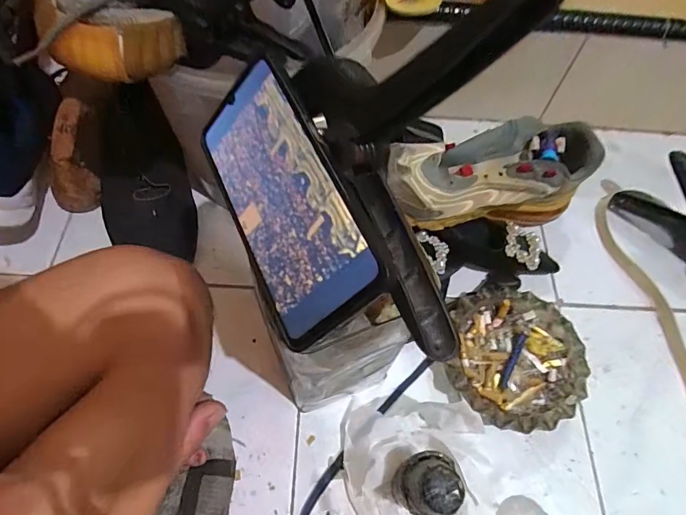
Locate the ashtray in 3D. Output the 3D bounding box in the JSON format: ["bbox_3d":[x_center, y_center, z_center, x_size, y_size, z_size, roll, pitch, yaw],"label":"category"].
[{"bbox_3d":[0.178,0.110,0.468,0.144,0.042,0.145,7,63,0],"label":"ashtray"}]

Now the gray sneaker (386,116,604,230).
[{"bbox_3d":[0.162,-0.094,0.512,0.246,0.149,0.094,-10,64,-9],"label":"gray sneaker"}]

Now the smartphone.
[{"bbox_3d":[-0.036,-0.033,0.250,0.006,0.076,0.160,1,55,-52],"label":"smartphone"}]

